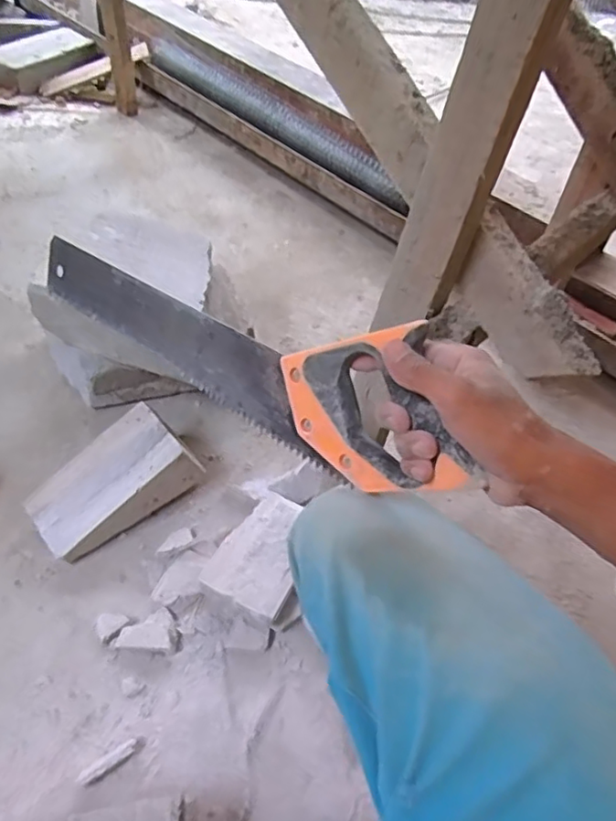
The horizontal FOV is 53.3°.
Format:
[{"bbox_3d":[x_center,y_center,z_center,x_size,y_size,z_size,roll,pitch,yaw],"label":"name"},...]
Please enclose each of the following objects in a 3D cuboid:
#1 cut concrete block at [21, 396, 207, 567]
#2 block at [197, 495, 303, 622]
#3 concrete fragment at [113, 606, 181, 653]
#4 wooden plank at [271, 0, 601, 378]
[{"bbox_3d":[-0.244,0.087,0.782,0.211,0.103,0.107,-30,58,-29],"label":"cut concrete block"},{"bbox_3d":[-0.052,0.174,0.753,0.097,0.040,0.153,22,50,13],"label":"block"},{"bbox_3d":[-0.178,0.248,0.701,0.069,0.015,0.048,9,48,2],"label":"concrete fragment"},{"bbox_3d":[0.001,-0.397,0.591,0.059,0.071,0.871,-28,84,-26],"label":"wooden plank"}]

